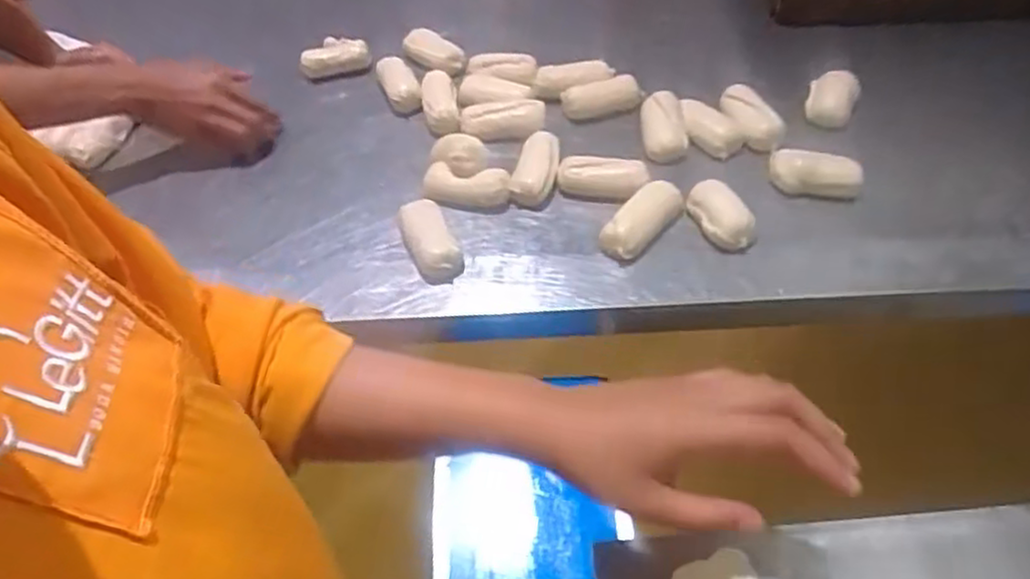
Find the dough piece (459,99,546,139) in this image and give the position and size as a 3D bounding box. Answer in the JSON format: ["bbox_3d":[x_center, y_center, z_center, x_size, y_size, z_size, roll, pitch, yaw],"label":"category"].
[{"bbox_3d":[-0.015,-0.201,0.839,0.099,0.034,0.028,-4,51,1],"label":"dough piece"}]

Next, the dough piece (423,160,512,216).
[{"bbox_3d":[-0.055,-0.109,0.762,0.096,0.033,0.043,14,53,14],"label":"dough piece"}]

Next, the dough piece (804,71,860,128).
[{"bbox_3d":[0.354,-0.214,0.803,0.049,0.052,0.054,-1,51,3],"label":"dough piece"}]

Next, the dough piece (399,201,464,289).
[{"bbox_3d":[-0.086,-0.049,0.722,0.041,0.026,0.100,-21,53,-13],"label":"dough piece"}]

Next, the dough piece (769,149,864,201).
[{"bbox_3d":[0.305,-0.118,0.725,0.093,0.031,0.044,2,51,5],"label":"dough piece"}]

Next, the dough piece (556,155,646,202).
[{"bbox_3d":[0.091,-0.120,0.746,0.094,0.034,0.050,16,54,16],"label":"dough piece"}]

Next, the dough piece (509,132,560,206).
[{"bbox_3d":[0.023,-0.128,0.765,0.044,0.025,0.093,6,52,8],"label":"dough piece"}]

